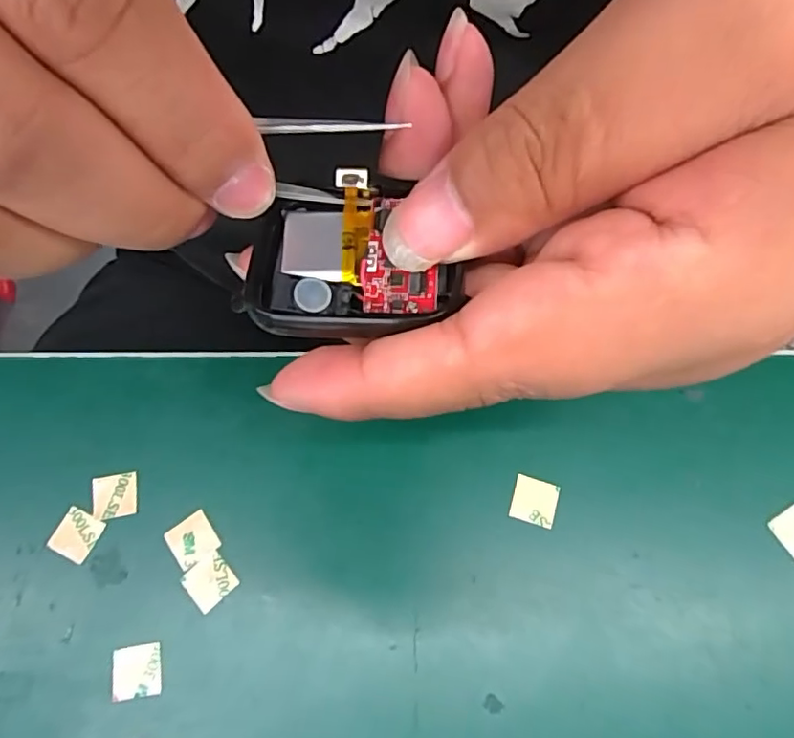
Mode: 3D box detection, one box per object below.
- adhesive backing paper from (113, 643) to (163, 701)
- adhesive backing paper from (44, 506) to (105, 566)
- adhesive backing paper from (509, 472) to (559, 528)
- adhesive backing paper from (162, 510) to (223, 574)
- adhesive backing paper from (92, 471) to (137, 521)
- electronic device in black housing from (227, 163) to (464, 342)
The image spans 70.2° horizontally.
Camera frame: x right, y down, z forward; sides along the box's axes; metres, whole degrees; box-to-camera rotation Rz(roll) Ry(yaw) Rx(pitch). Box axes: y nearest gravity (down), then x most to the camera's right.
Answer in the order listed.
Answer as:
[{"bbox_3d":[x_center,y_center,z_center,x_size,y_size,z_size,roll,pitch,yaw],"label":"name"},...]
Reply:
[{"bbox_3d":[-0.085,0.099,0.184,0.015,0.004,0.015,-7,72,-4],"label":"adhesive backing paper"},{"bbox_3d":[-0.113,0.058,0.199,0.015,0.004,0.015,25,68,6],"label":"adhesive backing paper"},{"bbox_3d":[0.049,0.047,0.201,0.015,0.004,0.016,16,73,9],"label":"adhesive backing paper"},{"bbox_3d":[-0.072,0.060,0.197,0.016,0.004,0.016,-34,73,-10],"label":"adhesive backing paper"},{"bbox_3d":[-0.102,0.046,0.204,0.016,0.004,0.015,-9,73,-5],"label":"adhesive backing paper"},{"bbox_3d":[-0.008,-0.024,0.115,0.041,0.007,0.037,5,71,3],"label":"electronic device in black housing"}]

